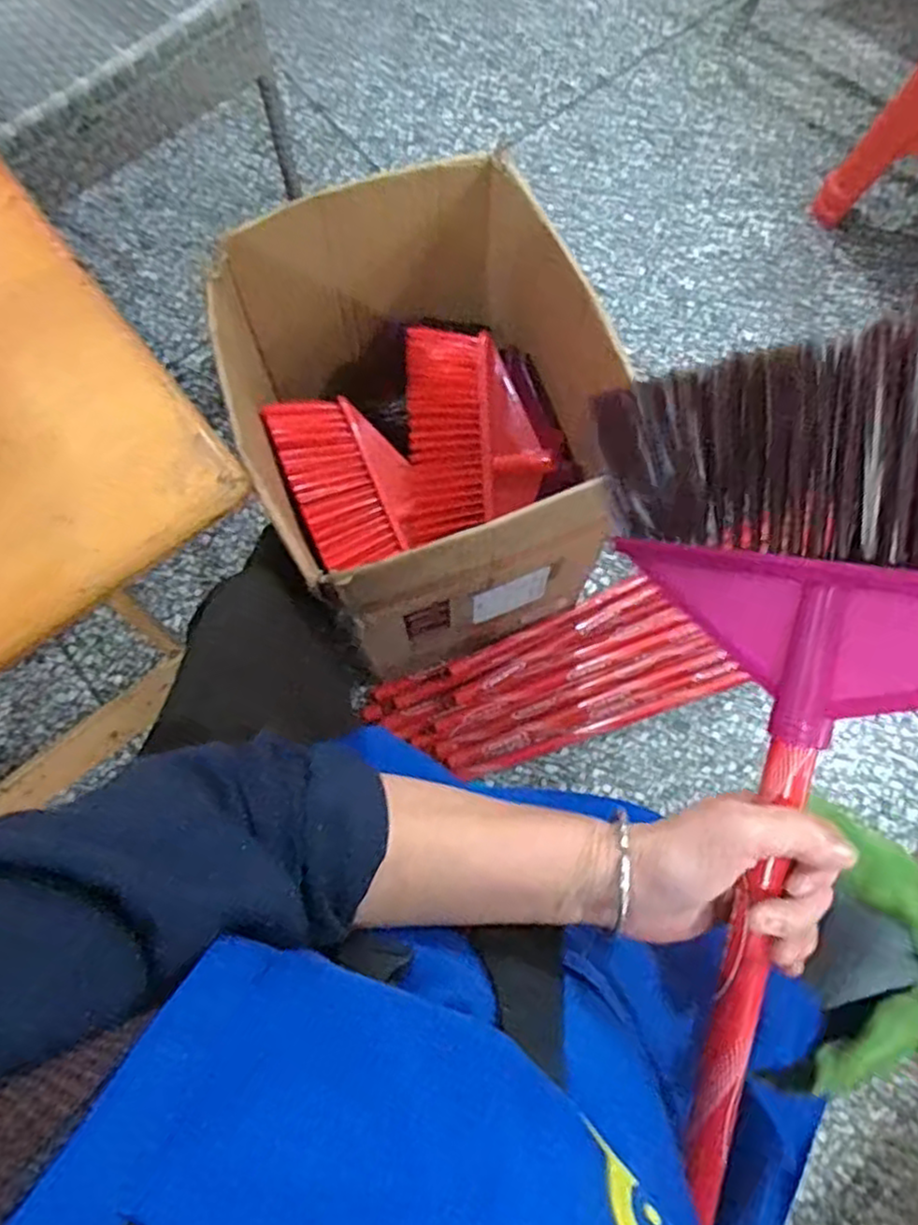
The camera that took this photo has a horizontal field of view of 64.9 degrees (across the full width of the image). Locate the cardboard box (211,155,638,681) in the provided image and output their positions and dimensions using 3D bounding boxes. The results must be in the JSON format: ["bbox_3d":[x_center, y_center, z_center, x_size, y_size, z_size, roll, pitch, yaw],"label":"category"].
[{"bbox_3d":[-0.046,-0.199,0.877,0.372,0.386,0.405,-21,75,-8],"label":"cardboard box"}]

